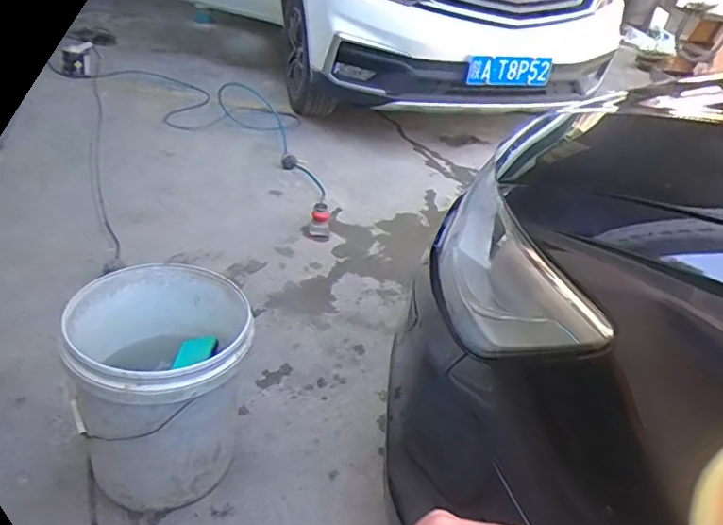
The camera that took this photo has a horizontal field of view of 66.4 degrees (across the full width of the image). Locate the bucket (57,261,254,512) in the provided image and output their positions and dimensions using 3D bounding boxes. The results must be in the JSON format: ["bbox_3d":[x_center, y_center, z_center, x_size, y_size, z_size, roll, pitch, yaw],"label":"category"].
[{"bbox_3d":[-0.366,0.231,1.043,0.328,0.343,0.304,-8,37,-19],"label":"bucket"}]

